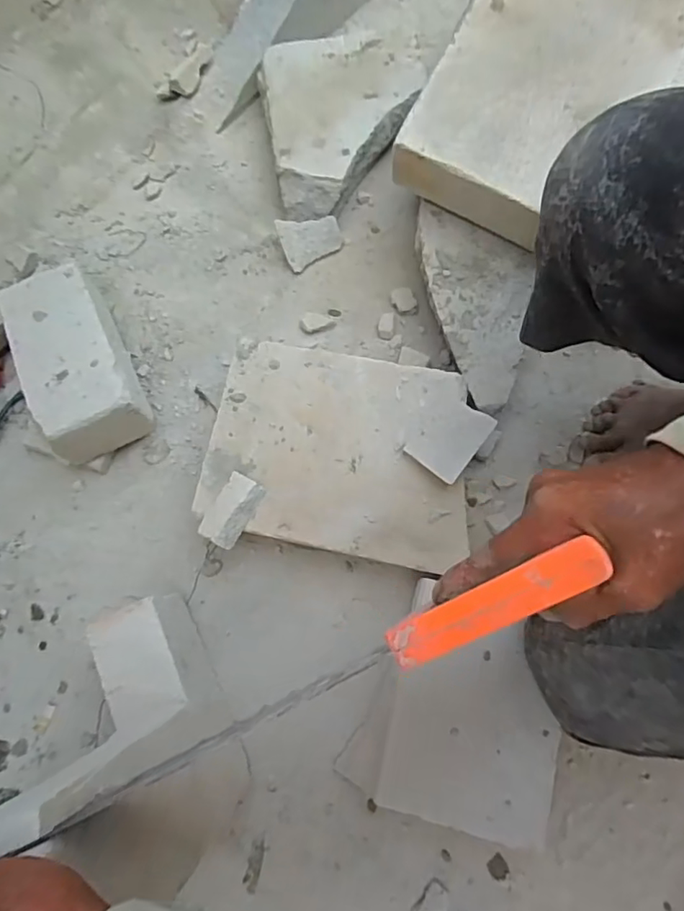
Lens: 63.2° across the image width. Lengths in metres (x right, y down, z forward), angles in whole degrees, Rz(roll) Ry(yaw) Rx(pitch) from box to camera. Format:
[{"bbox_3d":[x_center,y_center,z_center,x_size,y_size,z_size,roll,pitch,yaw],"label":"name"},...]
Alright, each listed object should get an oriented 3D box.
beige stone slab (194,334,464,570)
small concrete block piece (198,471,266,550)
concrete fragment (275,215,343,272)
[{"bbox_3d":[-0.004,-0.006,0.554,0.260,0.023,0.195,11,76,5],"label":"beige stone slab"},{"bbox_3d":[-0.107,0.052,0.538,0.039,0.015,0.068,26,77,8],"label":"small concrete block piece"},{"bbox_3d":[-0.038,-0.270,0.688,0.075,0.012,0.058,-24,114,-9],"label":"concrete fragment"}]

